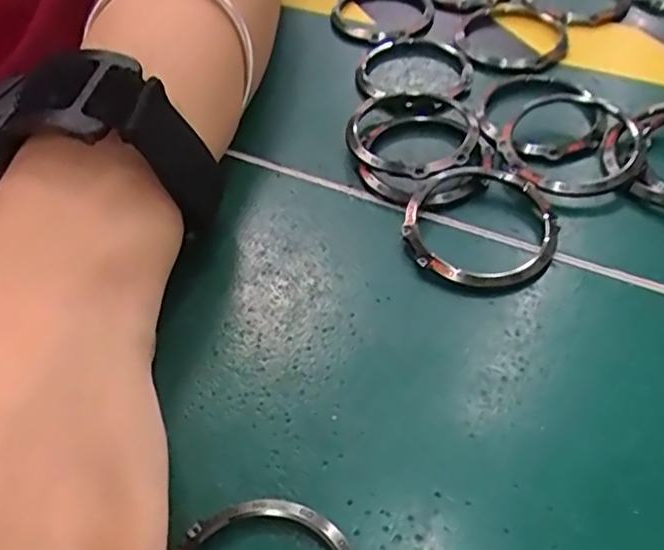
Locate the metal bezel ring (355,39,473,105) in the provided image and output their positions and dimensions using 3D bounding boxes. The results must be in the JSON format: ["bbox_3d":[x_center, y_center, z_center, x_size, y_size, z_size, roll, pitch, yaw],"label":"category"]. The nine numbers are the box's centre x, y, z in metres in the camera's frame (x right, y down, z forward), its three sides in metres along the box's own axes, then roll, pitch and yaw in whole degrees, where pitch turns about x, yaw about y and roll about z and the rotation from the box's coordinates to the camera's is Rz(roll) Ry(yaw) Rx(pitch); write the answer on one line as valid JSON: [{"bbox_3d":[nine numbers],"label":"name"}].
[{"bbox_3d":[0.036,-0.087,0.256,0.047,0.007,0.049,-2,50,2],"label":"metal bezel ring"}]

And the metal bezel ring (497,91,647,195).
[{"bbox_3d":[0.083,-0.047,0.213,0.047,0.009,0.049,-5,52,6],"label":"metal bezel ring"}]

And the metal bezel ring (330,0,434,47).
[{"bbox_3d":[0.022,-0.120,0.284,0.047,0.006,0.052,10,51,12],"label":"metal bezel ring"}]

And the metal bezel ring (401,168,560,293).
[{"bbox_3d":[0.047,-0.016,0.197,0.048,0.009,0.046,-2,52,2],"label":"metal bezel ring"}]

